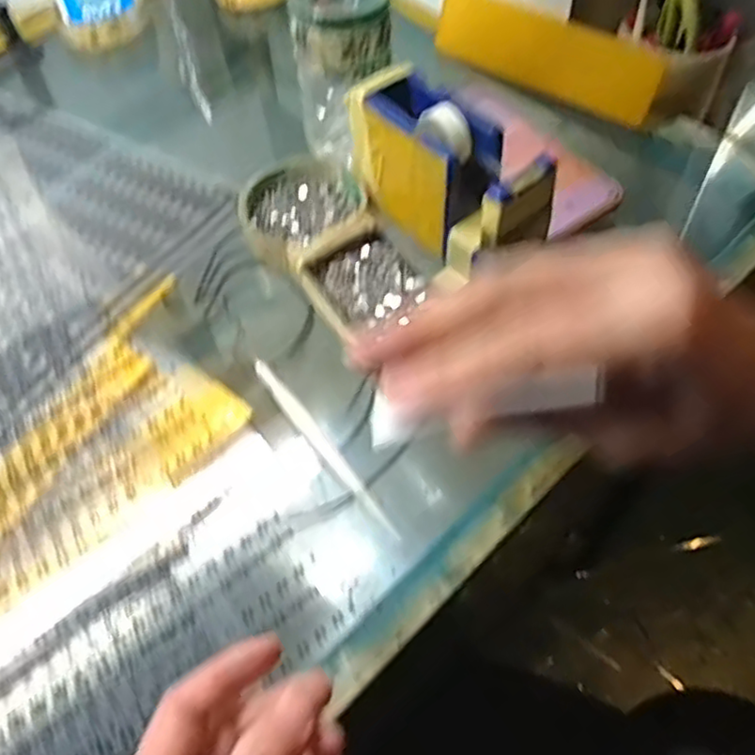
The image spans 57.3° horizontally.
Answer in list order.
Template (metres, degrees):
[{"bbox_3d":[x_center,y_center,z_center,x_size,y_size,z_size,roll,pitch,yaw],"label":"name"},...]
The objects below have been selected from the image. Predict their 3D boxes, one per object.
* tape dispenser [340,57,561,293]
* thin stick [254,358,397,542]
[{"bbox_3d":[0.040,-0.120,0.417,0.056,0.073,0.133,-38,62,-19],"label":"tape dispenser"},{"bbox_3d":[-0.031,0.032,0.366,0.009,0.007,0.130,-32,60,-16],"label":"thin stick"}]

